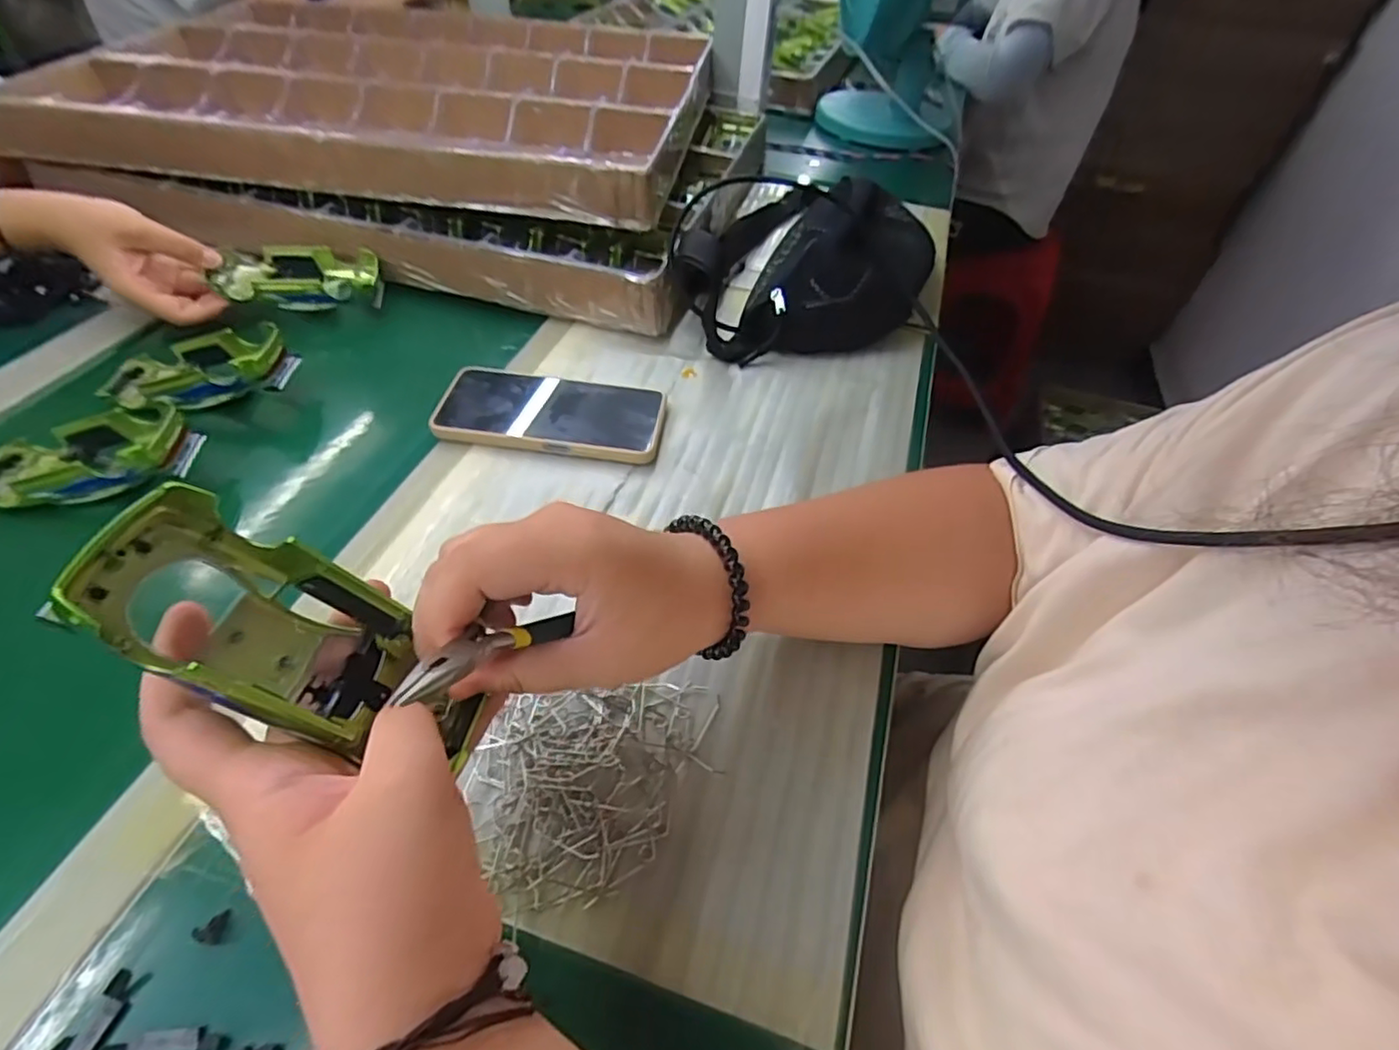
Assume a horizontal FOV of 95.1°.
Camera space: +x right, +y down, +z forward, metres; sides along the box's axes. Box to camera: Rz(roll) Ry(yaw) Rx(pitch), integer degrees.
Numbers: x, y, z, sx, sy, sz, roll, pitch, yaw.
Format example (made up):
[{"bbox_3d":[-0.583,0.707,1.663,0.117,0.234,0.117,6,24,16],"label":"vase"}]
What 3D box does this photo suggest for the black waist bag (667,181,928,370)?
[{"bbox_3d":[0.109,-0.273,0.604,0.209,0.086,0.329,16,51,7],"label":"black waist bag"}]

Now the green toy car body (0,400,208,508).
[{"bbox_3d":[-0.402,-0.042,0.415,0.139,0.032,0.064,-6,50,8],"label":"green toy car body"}]

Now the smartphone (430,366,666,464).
[{"bbox_3d":[-0.109,-0.086,0.482,0.162,0.015,0.080,7,50,0],"label":"smartphone"}]

